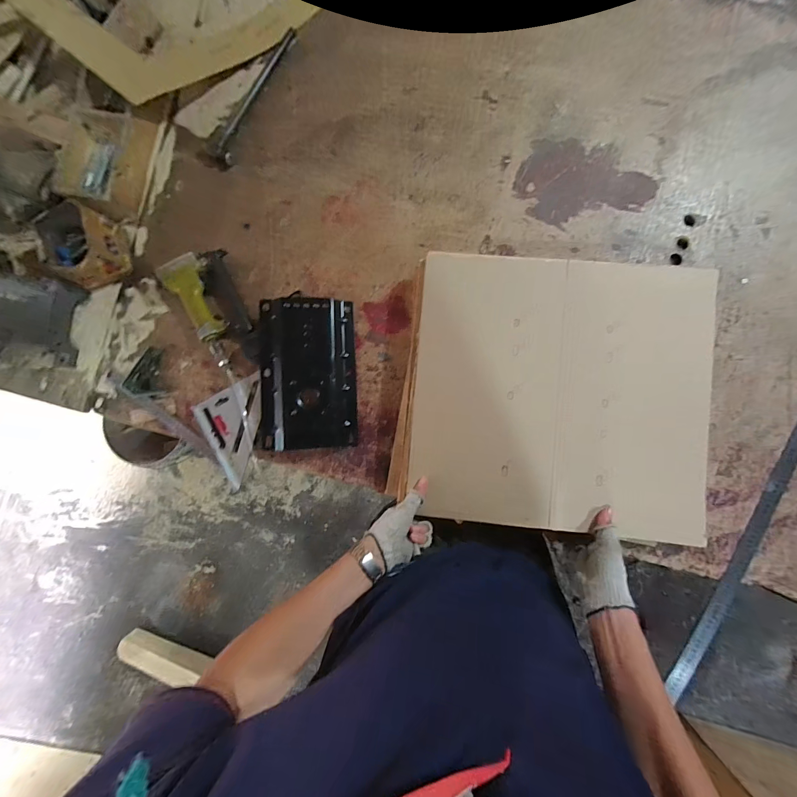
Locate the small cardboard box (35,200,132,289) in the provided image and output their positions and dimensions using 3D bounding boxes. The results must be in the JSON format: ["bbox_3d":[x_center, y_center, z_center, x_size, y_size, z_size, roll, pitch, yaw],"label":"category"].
[{"bbox_3d":[-0.603,-0.288,0.657,0.138,0.076,0.139,22,89,4],"label":"small cardboard box"}]

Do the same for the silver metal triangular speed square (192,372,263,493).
[{"bbox_3d":[-0.294,0.061,0.648,0.144,0.021,0.171,-31,86,2],"label":"silver metal triangular speed square"}]

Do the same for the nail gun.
[{"bbox_3d":[-0.346,-0.175,0.644,0.117,0.048,0.203,-29,86,2],"label":"nail gun"}]

